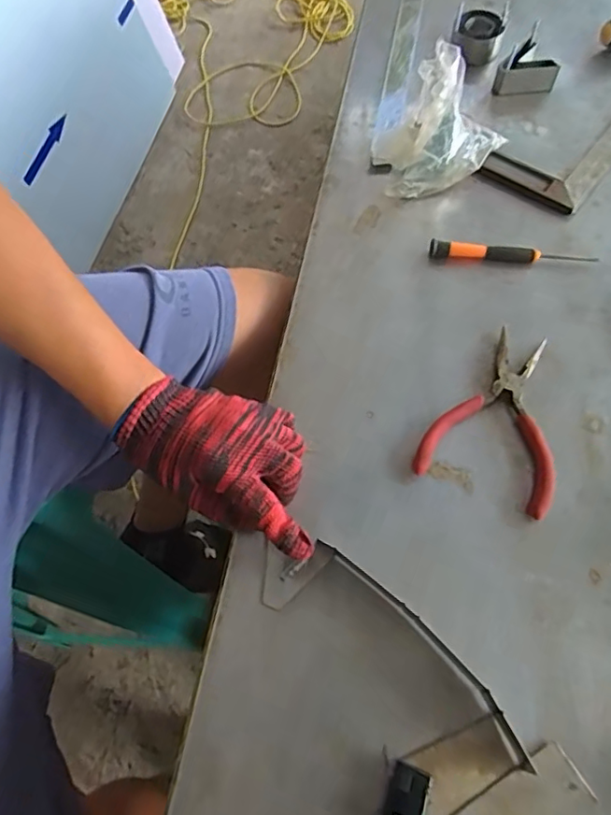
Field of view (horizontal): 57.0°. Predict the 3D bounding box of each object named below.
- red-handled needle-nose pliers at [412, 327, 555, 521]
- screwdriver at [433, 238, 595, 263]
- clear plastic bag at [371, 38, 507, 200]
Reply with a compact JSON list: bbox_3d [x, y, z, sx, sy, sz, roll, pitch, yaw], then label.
[{"bbox_3d":[0.153,0.003,0.440,0.098,0.014,0.140,20,67,12],"label":"red-handled needle-nose pliers"},{"bbox_3d":[0.185,-0.138,0.505,0.142,0.013,0.011,6,65,6],"label":"screwdriver"},{"bbox_3d":[0.123,-0.260,0.530,0.092,0.081,0.111,31,70,16],"label":"clear plastic bag"}]

